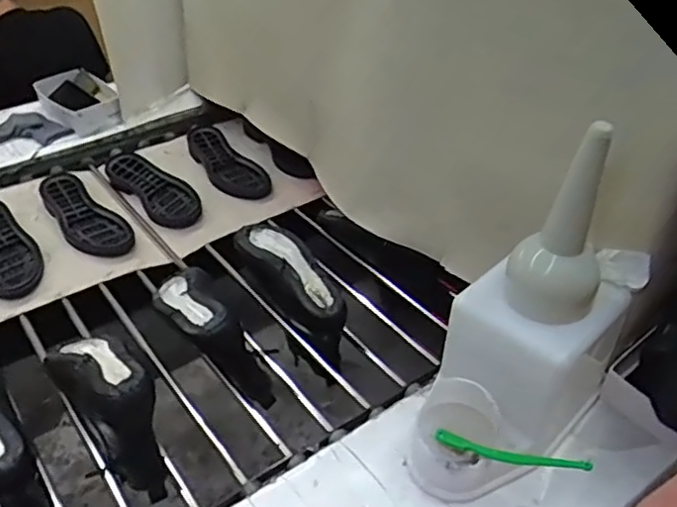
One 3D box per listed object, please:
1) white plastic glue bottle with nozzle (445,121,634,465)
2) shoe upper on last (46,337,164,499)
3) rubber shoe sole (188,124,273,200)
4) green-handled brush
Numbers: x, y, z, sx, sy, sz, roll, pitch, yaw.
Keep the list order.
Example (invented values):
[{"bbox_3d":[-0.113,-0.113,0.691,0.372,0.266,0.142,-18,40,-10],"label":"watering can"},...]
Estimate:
[{"bbox_3d":[0.200,0.044,0.605,0.137,0.334,0.168,30,49,29],"label":"white plastic glue bottle with nozzle"},{"bbox_3d":[-0.257,0.162,0.696,0.073,0.127,0.220,-28,49,-29],"label":"shoe upper on last"},{"bbox_3d":[-0.216,-0.174,1.156,0.082,0.024,0.256,-25,46,-28],"label":"rubber shoe sole"},{"bbox_3d":[0.157,0.189,0.577,0.011,0.017,0.170,-37,18,-35],"label":"green-handled brush"}]

